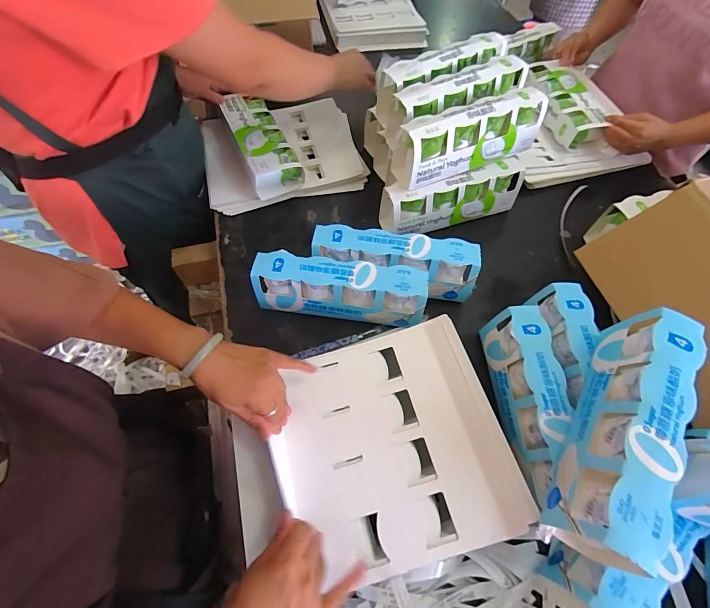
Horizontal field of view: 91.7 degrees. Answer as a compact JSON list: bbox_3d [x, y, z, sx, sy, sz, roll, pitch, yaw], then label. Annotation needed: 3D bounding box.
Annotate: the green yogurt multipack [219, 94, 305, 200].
[{"bbox_3d":[-0.199,-0.344,0.734,0.098,0.071,0.242,-23,65,-12],"label":"green yogurt multipack"}]

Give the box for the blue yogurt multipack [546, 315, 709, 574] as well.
[{"bbox_3d":[0.295,0.136,0.384,0.064,0.104,0.265,29,66,13],"label":"blue yogurt multipack"}]

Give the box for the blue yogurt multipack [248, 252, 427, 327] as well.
[{"bbox_3d":[-0.024,-0.024,0.566,0.271,0.087,0.065,9,63,3],"label":"blue yogurt multipack"}]

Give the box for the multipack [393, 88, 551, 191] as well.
[{"bbox_3d":[0.204,-0.298,0.612,0.272,0.100,0.072,-22,65,-12],"label":"multipack"}]

